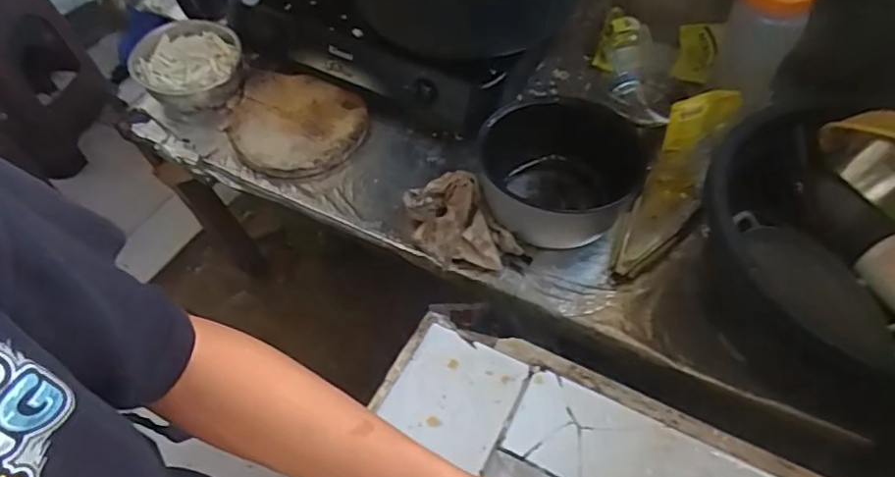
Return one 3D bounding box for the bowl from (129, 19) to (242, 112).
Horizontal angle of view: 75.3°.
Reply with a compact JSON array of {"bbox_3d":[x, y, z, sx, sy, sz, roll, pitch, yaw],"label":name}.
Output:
[{"bbox_3d":[-0.485,-0.323,1.099,0.186,0.083,0.192,-1,53,1],"label":"bowl"}]

